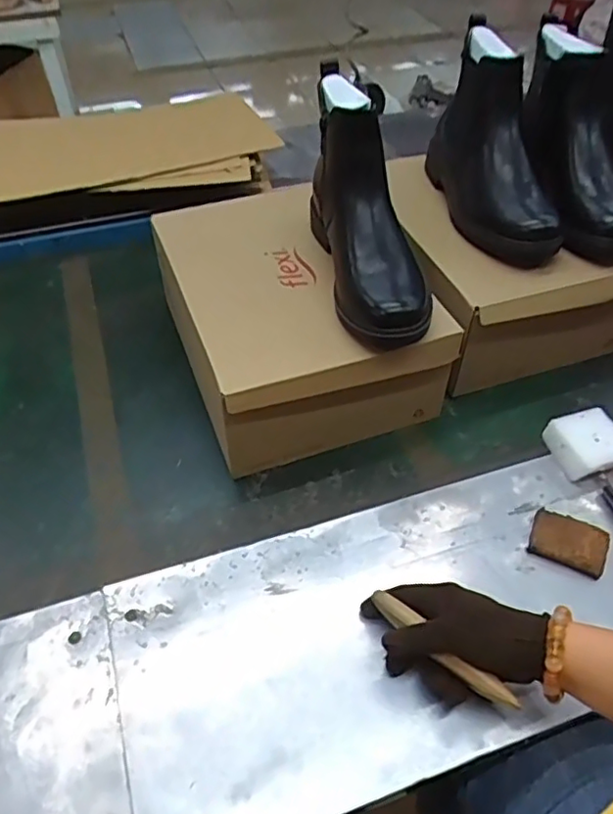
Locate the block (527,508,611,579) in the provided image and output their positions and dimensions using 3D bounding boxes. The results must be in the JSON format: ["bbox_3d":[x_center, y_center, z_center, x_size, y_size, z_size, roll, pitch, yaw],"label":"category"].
[{"bbox_3d":[0.244,0.125,0.575,0.067,0.009,0.049,20,51,16],"label":"block"}]

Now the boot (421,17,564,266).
[{"bbox_3d":[0.213,-0.300,0.707,0.088,0.159,0.263,-11,49,-11],"label":"boot"}]

